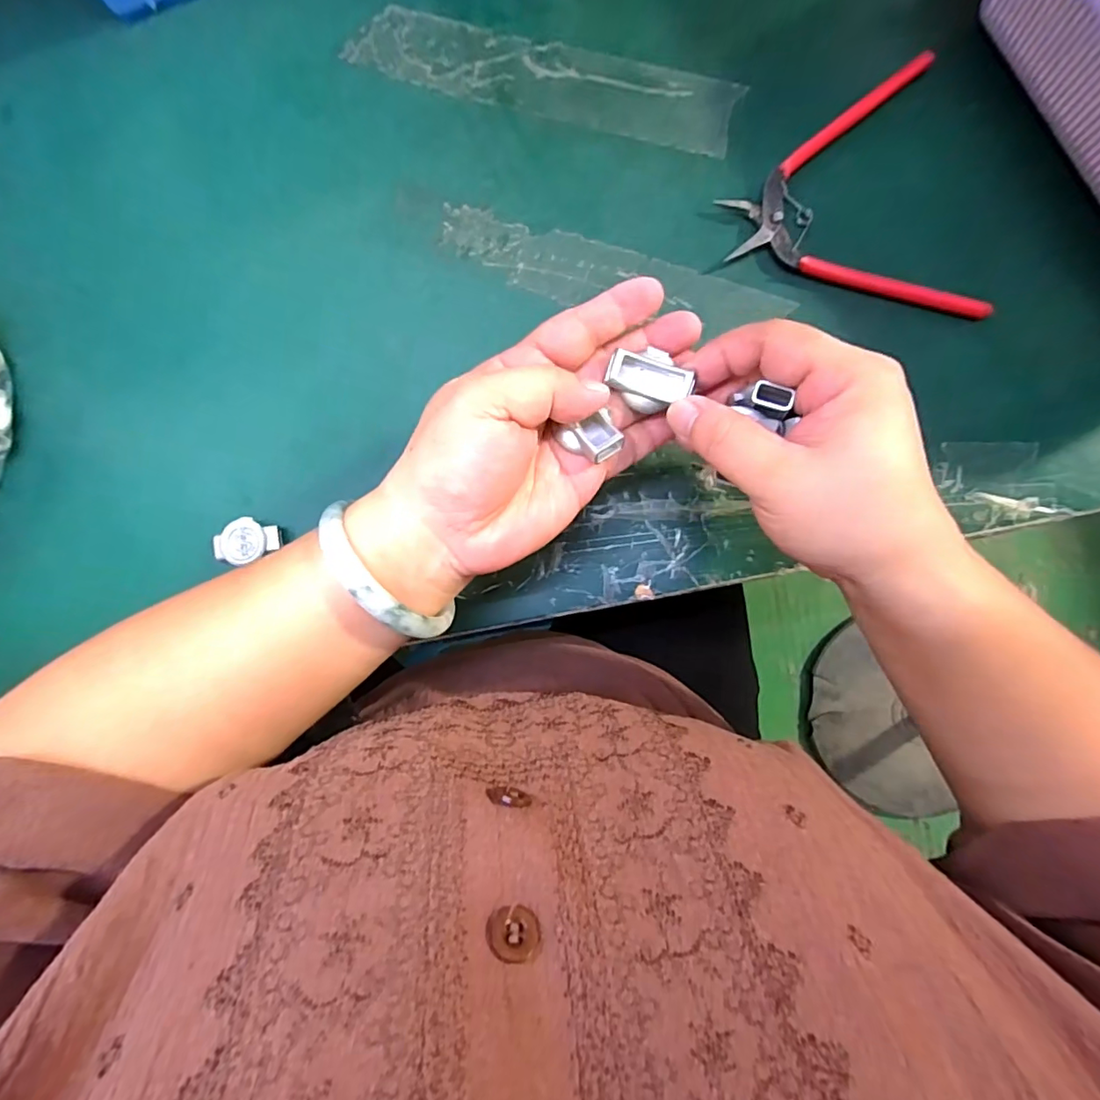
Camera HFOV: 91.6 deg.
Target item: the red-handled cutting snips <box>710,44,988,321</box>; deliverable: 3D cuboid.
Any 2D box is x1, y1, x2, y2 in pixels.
[{"bbox_3d":[0.160,-0.180,0.290,0.119,0.011,0.139,-14,87,3],"label":"red-handled cutting snips"}]

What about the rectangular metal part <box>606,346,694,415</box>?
[{"bbox_3d":[0.043,-0.072,0.227,0.031,0.013,0.022,19,89,4],"label":"rectangular metal part"}]

